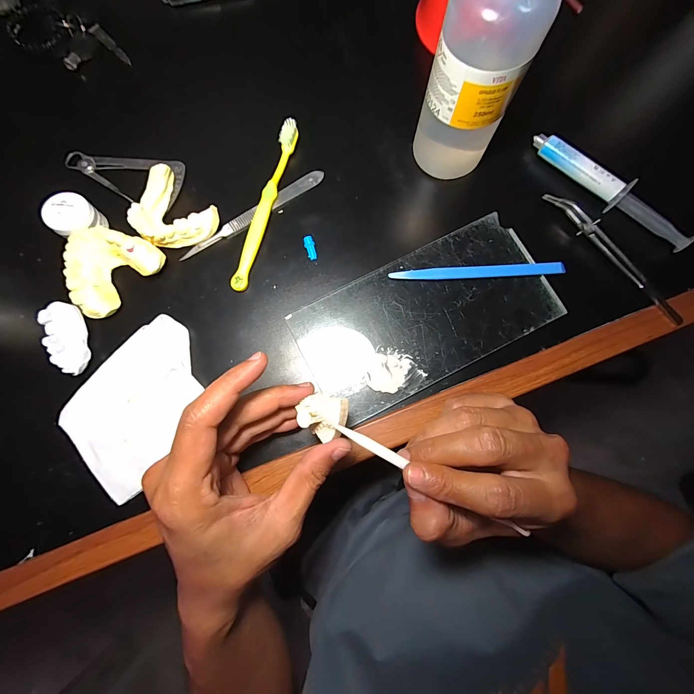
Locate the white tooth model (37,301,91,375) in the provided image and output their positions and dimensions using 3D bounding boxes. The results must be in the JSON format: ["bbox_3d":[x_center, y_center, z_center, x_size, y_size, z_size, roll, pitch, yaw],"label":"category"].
[{"bbox_3d":[-0.210,-0.007,0.243,0.021,0.013,0.058,-24,80,-5],"label":"white tooth model"}]

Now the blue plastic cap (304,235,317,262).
[{"bbox_3d":[-0.030,-0.081,0.267,0.008,0.006,0.020,-19,80,-4],"label":"blue plastic cap"}]

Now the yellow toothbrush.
[{"bbox_3d":[-0.067,-0.119,0.269,0.012,0.016,0.152,15,79,3],"label":"yellow toothbrush"}]

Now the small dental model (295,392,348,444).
[{"bbox_3d":[-0.016,0.042,0.201,0.030,0.015,0.027,18,79,3],"label":"small dental model"}]

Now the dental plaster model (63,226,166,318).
[{"bbox_3d":[-0.186,-0.064,0.254,0.070,0.021,0.057,-42,82,-8],"label":"dental plaster model"}]

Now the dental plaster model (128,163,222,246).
[{"bbox_3d":[-0.143,-0.107,0.263,0.067,0.023,0.054,39,81,7],"label":"dental plaster model"}]

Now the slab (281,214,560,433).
[{"bbox_3d":[0.062,-0.024,0.256,0.195,0.005,0.100,-26,80,-5],"label":"slab"}]

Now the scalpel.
[{"bbox_3d":[-0.079,-0.113,0.274,0.137,0.004,0.013,-34,81,-6],"label":"scalpel"}]

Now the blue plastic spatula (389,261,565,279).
[{"bbox_3d":[0.103,-0.060,0.258,0.134,0.005,0.009,-3,91,0],"label":"blue plastic spatula"}]

